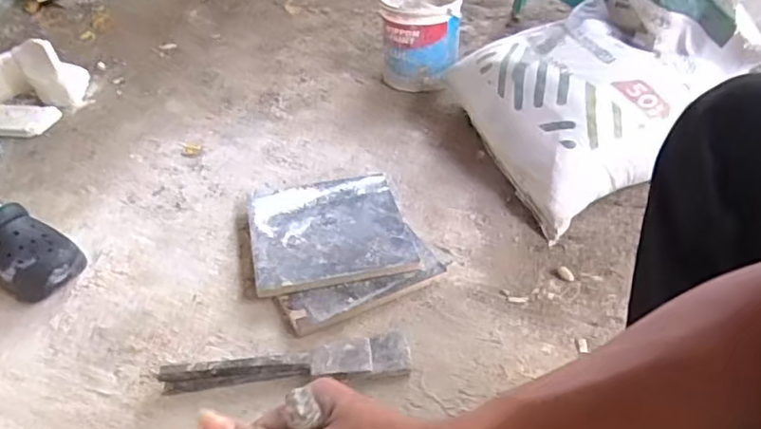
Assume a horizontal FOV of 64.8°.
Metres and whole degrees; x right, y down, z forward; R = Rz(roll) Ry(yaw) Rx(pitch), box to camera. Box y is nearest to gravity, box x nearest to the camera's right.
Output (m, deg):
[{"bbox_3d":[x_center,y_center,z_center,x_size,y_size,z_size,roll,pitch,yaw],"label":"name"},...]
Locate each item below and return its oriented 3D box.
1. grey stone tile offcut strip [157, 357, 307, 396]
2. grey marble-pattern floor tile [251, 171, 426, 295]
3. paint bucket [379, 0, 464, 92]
[{"bbox_3d":[-0.194,0.210,0.799,0.191,0.025,0.027,-5,41,-3],"label":"grey stone tile offcut strip"},{"bbox_3d":[-0.088,0.020,1.000,0.251,0.015,0.251,-8,41,-10],"label":"grey marble-pattern floor tile"},{"bbox_3d":[0.091,-0.404,1.377,0.170,0.201,0.179,-1,41,1],"label":"paint bucket"}]

